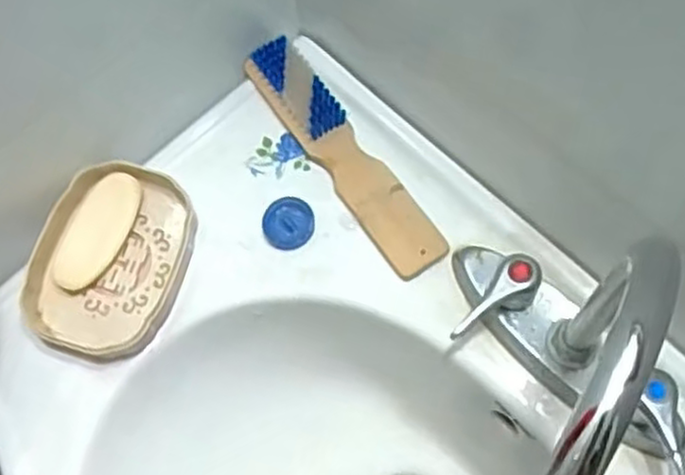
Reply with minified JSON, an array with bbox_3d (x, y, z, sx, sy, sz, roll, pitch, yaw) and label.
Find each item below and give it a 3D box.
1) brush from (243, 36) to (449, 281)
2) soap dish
[{"bbox_3d":[0.000,-0.062,0.539,0.040,0.030,0.206,-33,69,-12],"label":"brush"},{"bbox_3d":[-0.160,0.014,0.518,0.092,0.031,0.132,18,68,10],"label":"soap dish"}]

